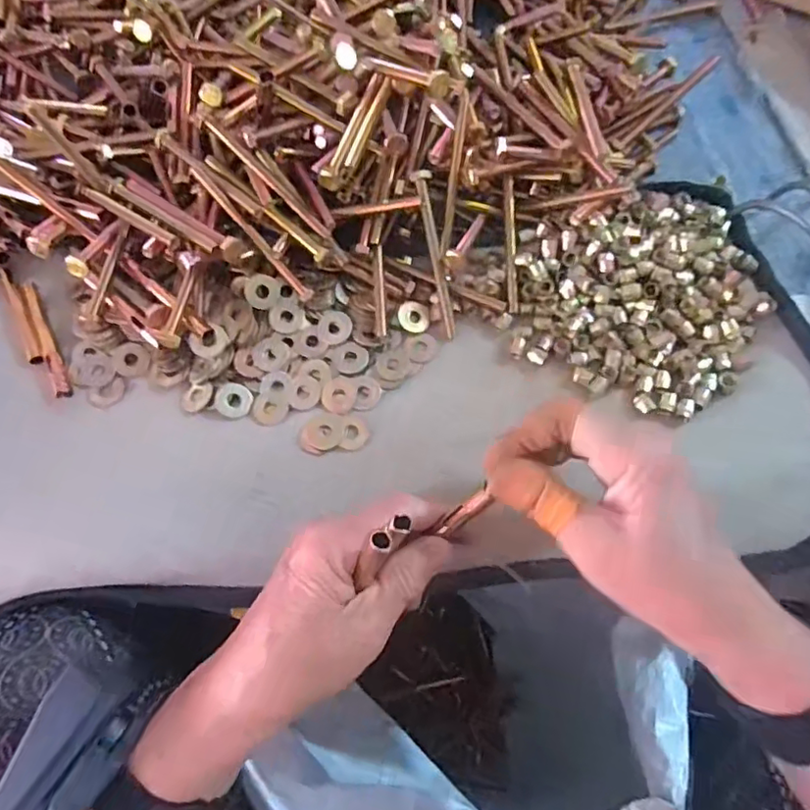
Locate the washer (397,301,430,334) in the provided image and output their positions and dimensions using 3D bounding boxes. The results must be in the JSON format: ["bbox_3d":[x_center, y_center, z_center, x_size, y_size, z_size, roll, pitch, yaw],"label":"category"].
[{"bbox_3d":[0.006,-0.057,0.377,0.020,0.006,0.020,20,68,12],"label":"washer"}]

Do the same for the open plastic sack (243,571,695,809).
[{"bbox_3d":[0.069,0.268,0.508,0.240,0.395,0.265,32,72,16],"label":"open plastic sack"}]

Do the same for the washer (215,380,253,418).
[{"bbox_3d":[-0.104,-0.003,0.355,0.021,0.005,0.021,-1,66,3],"label":"washer"}]

